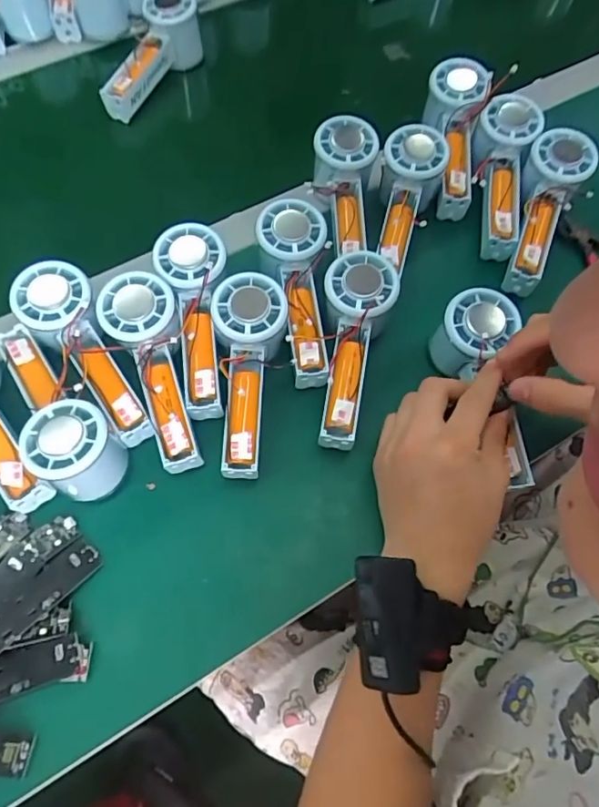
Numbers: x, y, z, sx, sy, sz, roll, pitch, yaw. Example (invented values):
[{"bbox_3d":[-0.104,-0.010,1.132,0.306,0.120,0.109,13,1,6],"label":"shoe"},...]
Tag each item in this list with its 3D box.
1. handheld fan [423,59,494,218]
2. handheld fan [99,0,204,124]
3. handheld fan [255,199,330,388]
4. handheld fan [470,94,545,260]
[{"bbox_3d":[0.150,-0.262,0.503,0.050,0.050,0.158,4,79,0],"label":"handheld fan"},{"bbox_3d":[-0.156,-0.372,0.565,0.051,0.059,0.150,20,67,7],"label":"handheld fan"},{"bbox_3d":[-0.003,-0.090,0.433,0.060,0.054,0.147,-5,66,-4],"label":"handheld fan"},{"bbox_3d":[0.190,-0.213,0.490,0.058,0.041,0.154,7,82,1],"label":"handheld fan"}]

